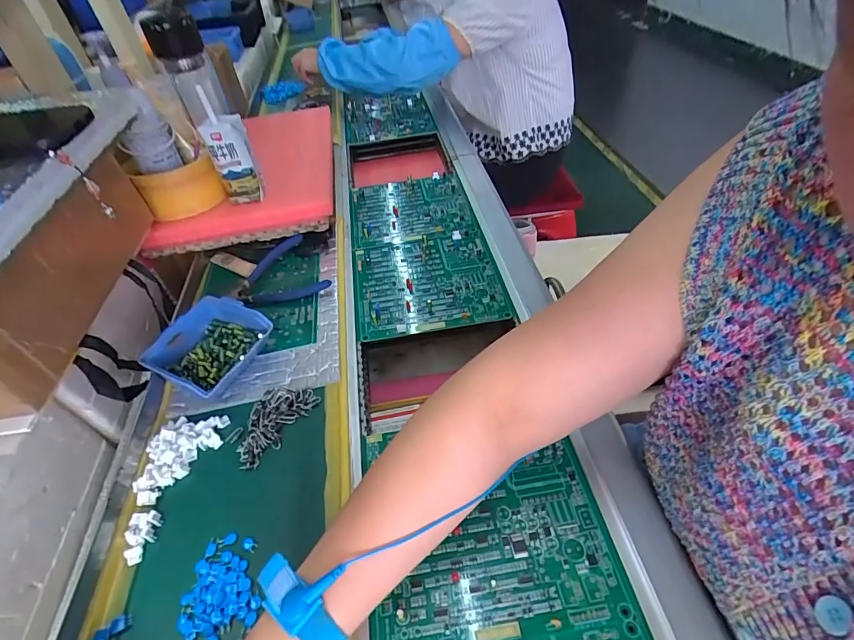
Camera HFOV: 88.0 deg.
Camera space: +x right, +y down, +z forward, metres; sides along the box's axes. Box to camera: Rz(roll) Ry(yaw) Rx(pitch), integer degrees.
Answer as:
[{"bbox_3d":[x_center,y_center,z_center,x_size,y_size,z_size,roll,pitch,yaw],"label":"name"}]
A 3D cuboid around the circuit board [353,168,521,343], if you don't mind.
[{"bbox_3d":[-0.012,-0.111,0.636,0.187,0.023,0.339,-8,45,-5],"label":"circuit board"}]

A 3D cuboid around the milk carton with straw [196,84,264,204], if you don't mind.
[{"bbox_3d":[-0.253,-0.217,0.575,0.055,0.119,0.041,-23,47,-16],"label":"milk carton with straw"}]

